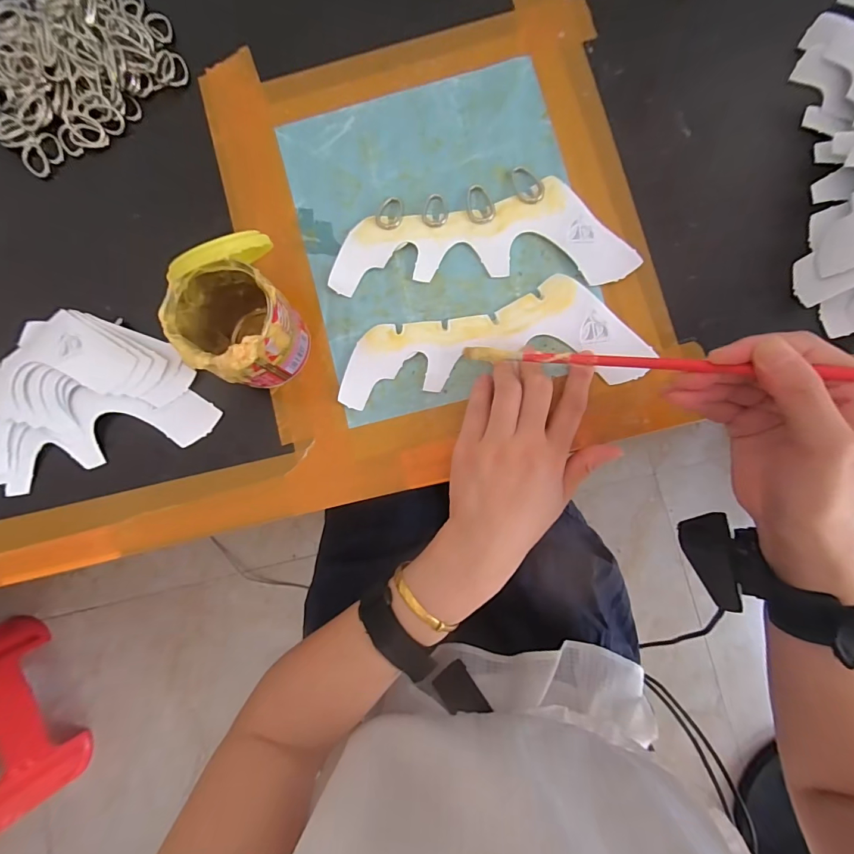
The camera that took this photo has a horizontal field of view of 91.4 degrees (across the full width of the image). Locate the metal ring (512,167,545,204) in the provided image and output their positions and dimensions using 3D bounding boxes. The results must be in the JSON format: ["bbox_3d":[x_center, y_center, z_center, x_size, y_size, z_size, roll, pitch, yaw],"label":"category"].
[{"bbox_3d":[0.076,-0.182,0.313,0.019,0.004,0.033,-20,84,-1],"label":"metal ring"}]

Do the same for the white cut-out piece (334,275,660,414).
[{"bbox_3d":[0.044,-0.062,0.302,0.212,0.006,0.075,-6,85,2],"label":"white cut-out piece"}]

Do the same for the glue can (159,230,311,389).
[{"bbox_3d":[-0.122,-0.068,0.275,0.069,0.075,0.083,-11,84,0],"label":"glue can"}]

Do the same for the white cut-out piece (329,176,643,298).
[{"bbox_3d":[0.039,-0.142,0.310,0.215,0.005,0.075,-1,84,2],"label":"white cut-out piece"}]

